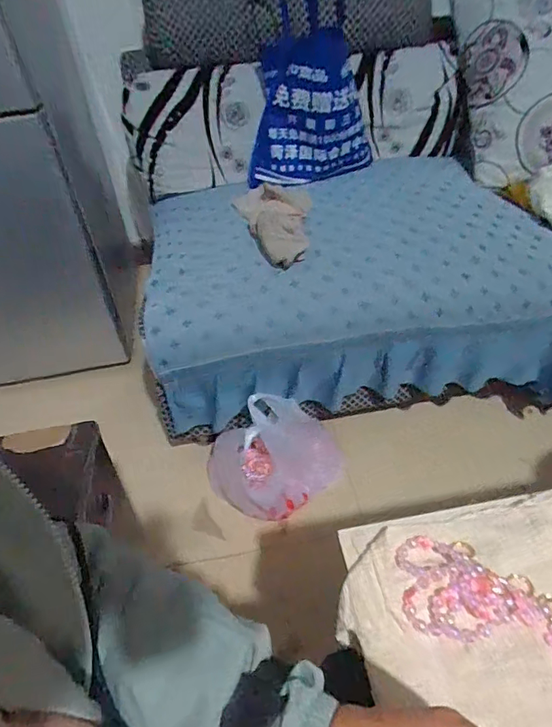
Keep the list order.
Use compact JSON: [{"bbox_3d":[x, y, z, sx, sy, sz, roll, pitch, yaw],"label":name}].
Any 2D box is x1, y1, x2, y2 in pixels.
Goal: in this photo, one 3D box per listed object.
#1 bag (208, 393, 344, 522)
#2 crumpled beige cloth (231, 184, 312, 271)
[{"bbox_3d":[-0.010,0.188,1.018,0.295,0.270,0.175,-6,43,-1],"label":"bag"},{"bbox_3d":[-0.004,-0.310,1.024,0.168,0.061,0.301,-5,43,-1],"label":"crumpled beige cloth"}]

